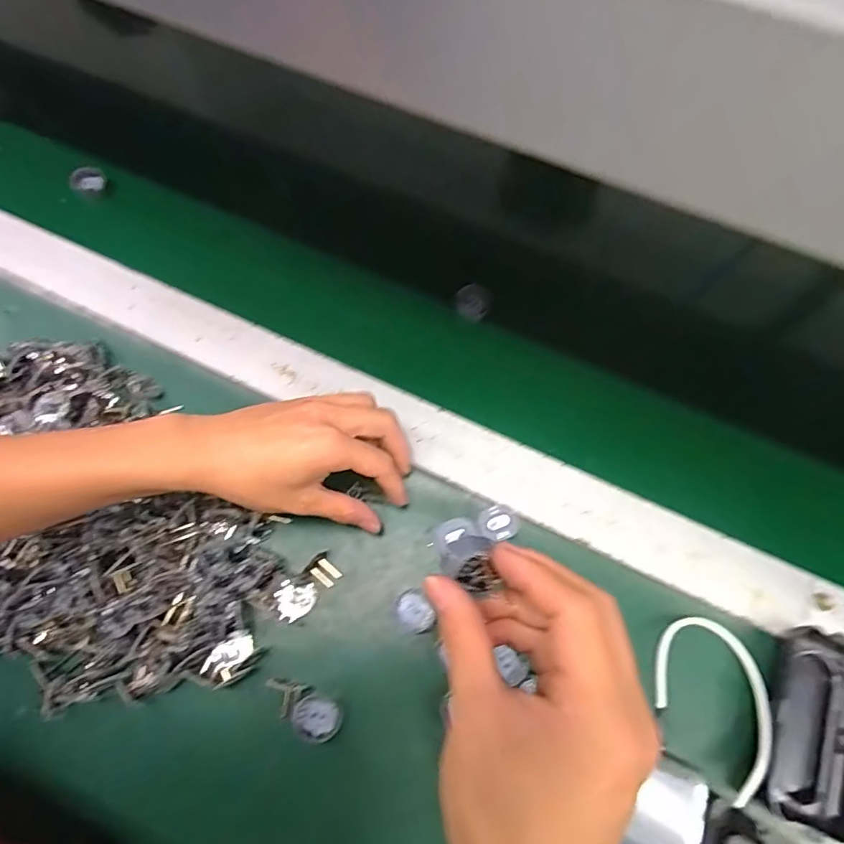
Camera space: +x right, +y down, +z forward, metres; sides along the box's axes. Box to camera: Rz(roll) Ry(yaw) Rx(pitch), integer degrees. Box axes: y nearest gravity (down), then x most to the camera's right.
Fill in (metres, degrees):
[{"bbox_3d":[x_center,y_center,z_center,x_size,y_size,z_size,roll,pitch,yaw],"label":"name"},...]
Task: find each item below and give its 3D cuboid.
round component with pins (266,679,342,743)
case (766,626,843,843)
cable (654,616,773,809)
[{"bbox_3d":[-0.077,0.183,0.330,0.052,0.010,0.025,25,71,10],"label":"round component with pins"},{"bbox_3d":[0.245,0.188,0.316,0.051,0.023,0.106,16,70,7],"label":"case"},{"bbox_3d":[0.184,0.169,0.322,0.074,0.027,0.084,-34,72,-12],"label":"cable"}]

